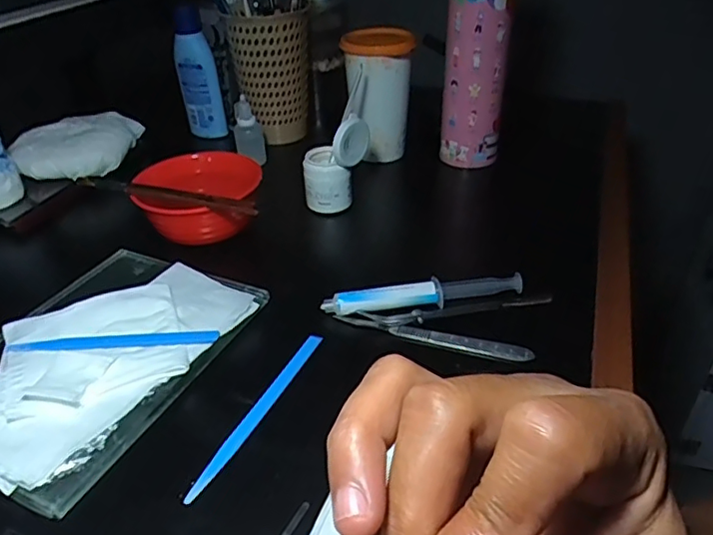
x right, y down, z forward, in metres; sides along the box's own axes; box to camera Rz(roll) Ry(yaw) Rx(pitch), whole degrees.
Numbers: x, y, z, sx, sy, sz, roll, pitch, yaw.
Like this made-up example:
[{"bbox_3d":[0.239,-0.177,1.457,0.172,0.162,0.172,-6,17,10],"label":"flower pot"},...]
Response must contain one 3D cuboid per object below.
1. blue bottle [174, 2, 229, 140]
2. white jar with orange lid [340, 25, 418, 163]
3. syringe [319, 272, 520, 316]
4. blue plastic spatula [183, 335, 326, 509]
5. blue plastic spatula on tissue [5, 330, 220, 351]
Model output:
[{"bbox_3d":[-0.182,-0.224,0.665,0.044,0.145,0.034,-11,36,-14],"label":"blue bottle"},{"bbox_3d":[0.021,-0.181,0.609,0.072,0.122,0.070,-1,36,-3],"label":"white jar with orange lid"},{"bbox_3d":[0.050,0.019,0.422,0.145,0.014,0.017,-5,35,-6],"label":"syringe"},{"bbox_3d":[-0.058,0.086,0.351,0.012,0.009,0.136,15,38,21],"label":"blue plastic spatula"},{"bbox_3d":[-0.162,0.050,0.385,0.136,0.004,0.010,-2,35,-2],"label":"blue plastic spatula on tissue"}]

